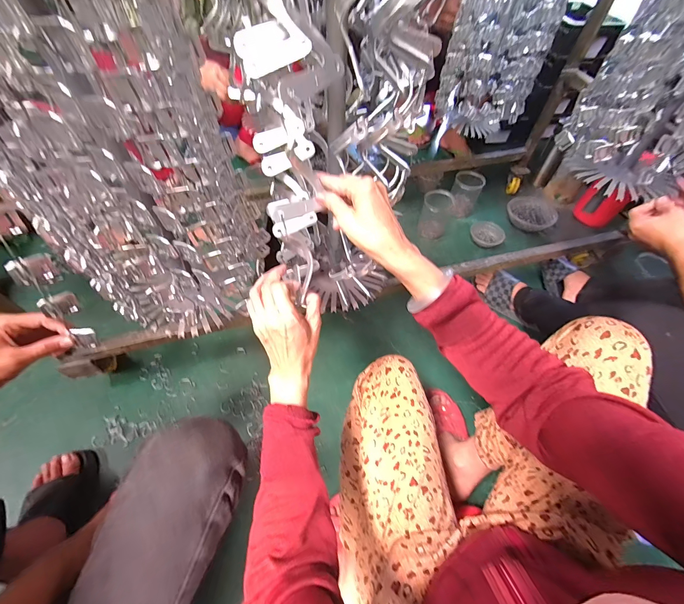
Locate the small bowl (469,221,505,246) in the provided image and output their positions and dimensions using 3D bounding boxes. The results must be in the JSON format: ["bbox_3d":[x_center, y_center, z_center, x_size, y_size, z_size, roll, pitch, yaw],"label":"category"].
[{"bbox_3d":[0.513,-0.239,1.104,0.116,0.046,0.085,31,60,19],"label":"small bowl"}]

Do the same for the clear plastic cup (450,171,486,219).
[{"bbox_3d":[0.455,-0.398,1.146,0.101,0.121,0.104,11,56,6],"label":"clear plastic cup"}]

